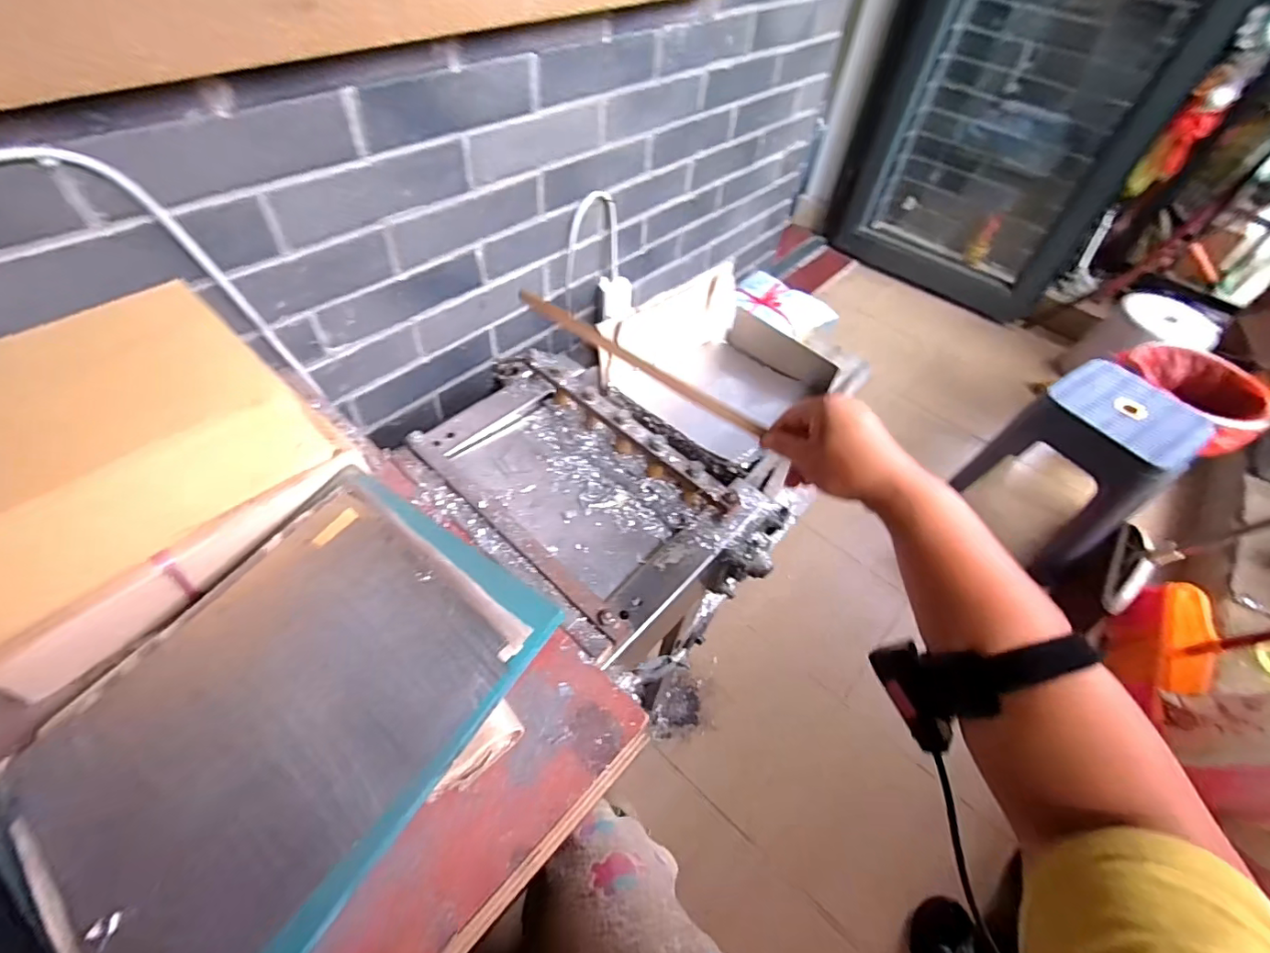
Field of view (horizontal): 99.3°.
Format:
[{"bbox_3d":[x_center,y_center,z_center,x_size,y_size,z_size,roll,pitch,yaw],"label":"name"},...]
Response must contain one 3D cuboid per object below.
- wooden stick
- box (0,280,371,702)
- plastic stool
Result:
[{"bbox_3d":[0.000,-0.103,0.484,0.251,0.014,0.010,32,55,10],"label":"wooden stick"},{"bbox_3d":[-0.399,-0.009,0.414,0.205,0.130,0.260,32,55,18],"label":"box"},{"bbox_3d":[0.969,-0.025,1.192,0.280,0.325,0.286,-25,58,-23],"label":"plastic stool"}]

